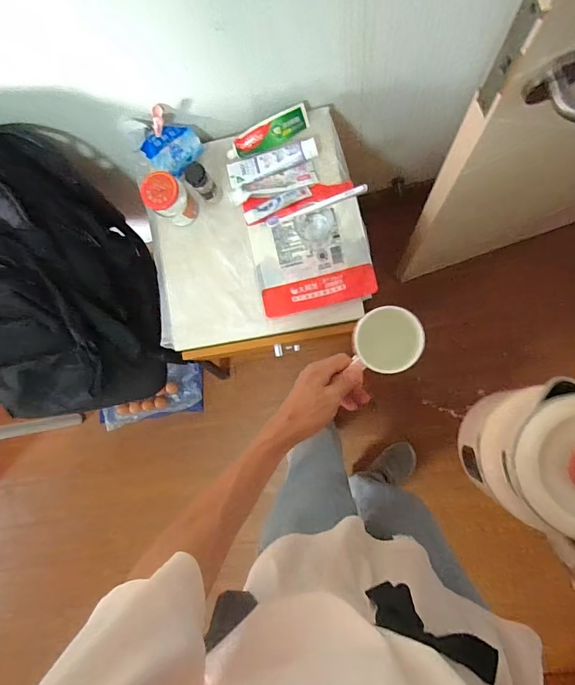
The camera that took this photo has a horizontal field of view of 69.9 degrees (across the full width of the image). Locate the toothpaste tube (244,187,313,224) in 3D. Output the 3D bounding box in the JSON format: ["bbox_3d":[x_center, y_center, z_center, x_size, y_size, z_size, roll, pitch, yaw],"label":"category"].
[{"bbox_3d":[-0.021,-0.280,0.825,0.139,0.013,0.028,-25,83,6],"label":"toothpaste tube"}]

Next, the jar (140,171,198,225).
[{"bbox_3d":[-0.228,-0.279,0.806,0.067,0.109,0.074,44,94,9],"label":"jar"}]

